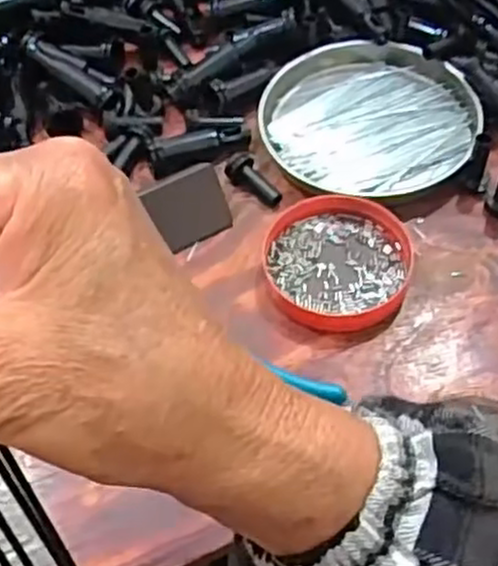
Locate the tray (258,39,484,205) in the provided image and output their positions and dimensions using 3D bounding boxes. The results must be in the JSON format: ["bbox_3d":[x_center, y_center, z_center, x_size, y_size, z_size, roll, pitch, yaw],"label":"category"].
[{"bbox_3d":[0.076,-0.108,0.485,0.132,0.020,0.129,-2,54,3],"label":"tray"}]

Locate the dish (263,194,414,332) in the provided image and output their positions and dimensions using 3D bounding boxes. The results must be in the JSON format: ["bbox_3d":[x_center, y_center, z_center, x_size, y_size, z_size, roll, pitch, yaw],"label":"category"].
[{"bbox_3d":[0.048,-0.013,0.420,0.079,0.018,0.077,-2,54,3],"label":"dish"}]

